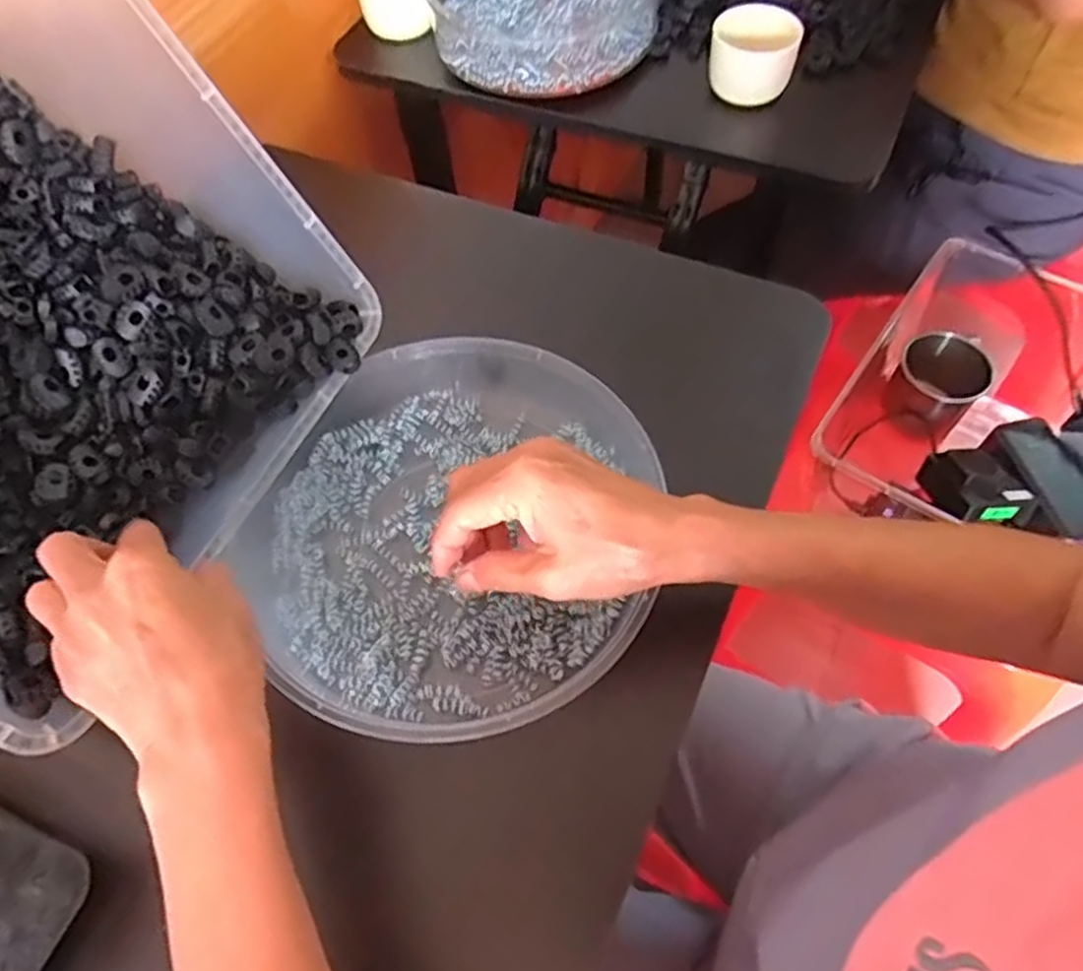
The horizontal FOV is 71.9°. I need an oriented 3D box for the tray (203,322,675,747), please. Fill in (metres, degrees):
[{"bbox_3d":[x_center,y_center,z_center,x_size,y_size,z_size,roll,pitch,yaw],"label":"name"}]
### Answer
[{"bbox_3d":[-0.048,0.022,0.415,0.219,0.035,0.229,-1,60,2],"label":"tray"}]

